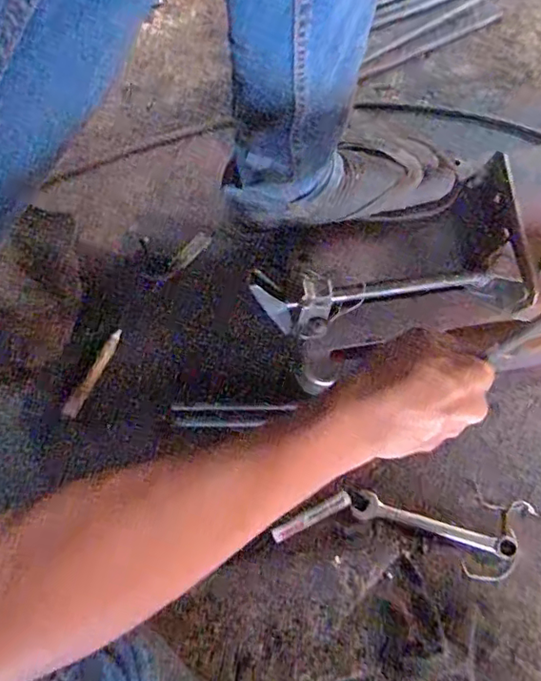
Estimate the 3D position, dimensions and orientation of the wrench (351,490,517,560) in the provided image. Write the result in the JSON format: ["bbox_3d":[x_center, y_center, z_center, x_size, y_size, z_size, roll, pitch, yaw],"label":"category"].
[{"bbox_3d":[0.192,0.220,0.654,0.195,0.013,0.031,18,79,2],"label":"wrench"}]

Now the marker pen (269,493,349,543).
[{"bbox_3d":[0.048,0.205,0.648,0.099,0.018,0.017,-27,81,-7],"label":"marker pen"}]

